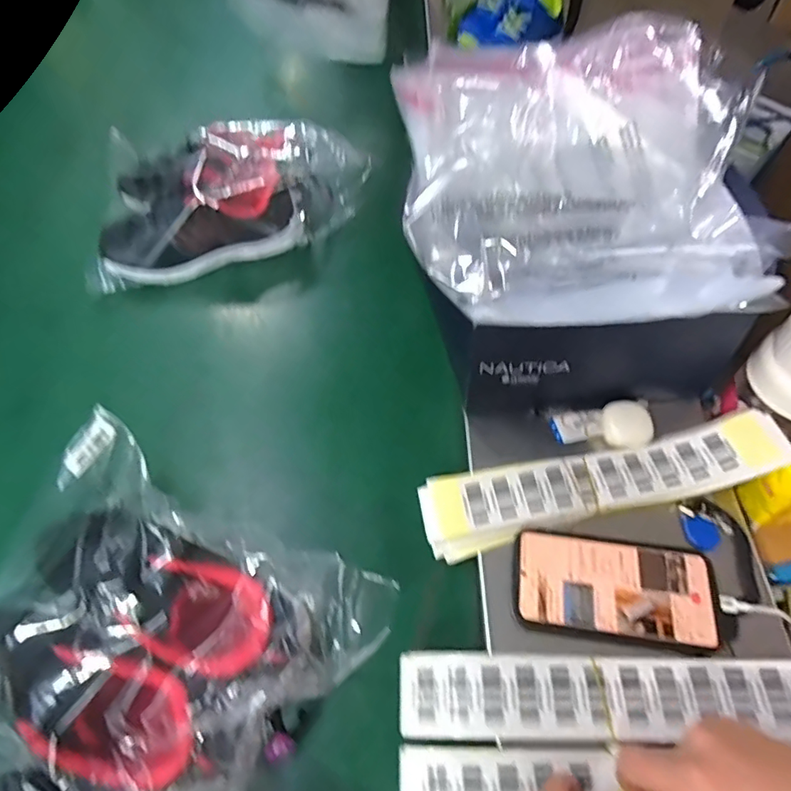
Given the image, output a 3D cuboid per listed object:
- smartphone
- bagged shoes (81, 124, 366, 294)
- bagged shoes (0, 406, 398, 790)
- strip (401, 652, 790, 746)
[{"bbox_3d":[0.183,0.160,0.436,0.163,0.005,0.078,6,60,6],"label":"smartphone"},{"bbox_3d":[-0.218,-0.266,0.694,0.344,0.099,0.200,-9,59,-3],"label":"bagged shoes"},{"bbox_3d":[-0.189,0.185,0.419,0.317,0.107,0.226,24,63,16],"label":"bagged shoes"},{"bbox_3d":[0.163,0.224,0.383,0.314,0.018,0.054,-1,58,4],"label":"strip"}]

